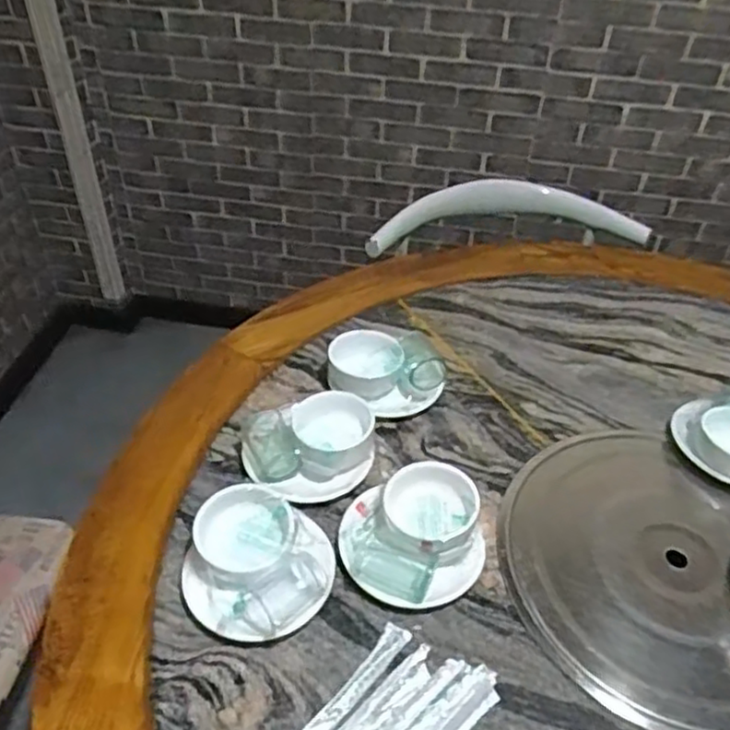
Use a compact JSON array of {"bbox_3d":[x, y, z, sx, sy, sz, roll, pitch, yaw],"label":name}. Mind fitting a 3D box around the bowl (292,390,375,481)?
[{"bbox_3d":[-0.037,0.084,0.822,0.089,0.070,0.093,1,43,-1],"label":"bowl"}]

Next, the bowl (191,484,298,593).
[{"bbox_3d":[-0.122,0.179,0.718,0.095,0.057,0.102,1,43,-1],"label":"bowl"}]

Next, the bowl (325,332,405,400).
[{"bbox_3d":[0.000,0.004,0.908,0.093,0.057,0.085,1,43,-1],"label":"bowl"}]

